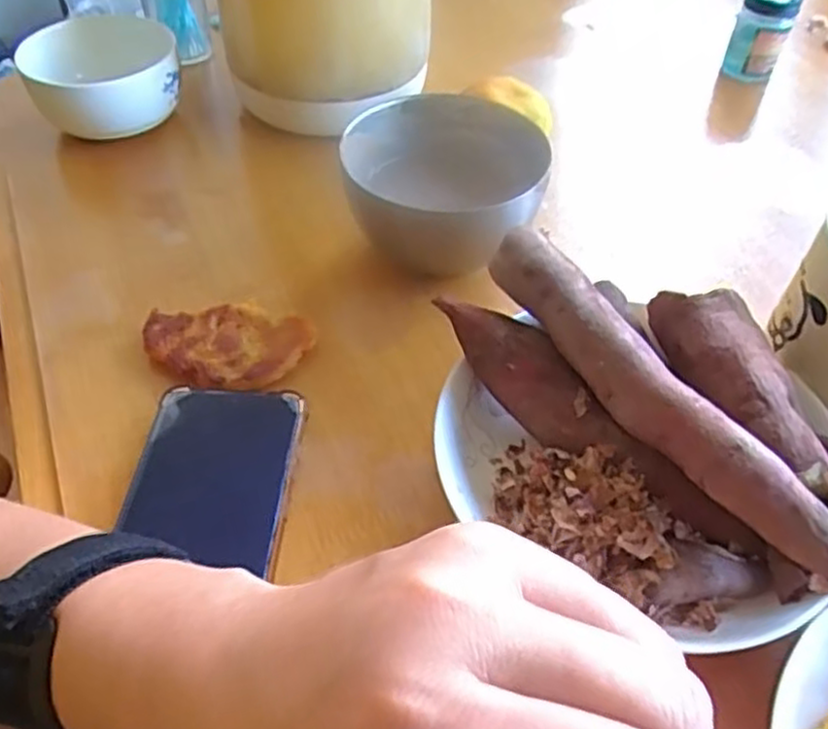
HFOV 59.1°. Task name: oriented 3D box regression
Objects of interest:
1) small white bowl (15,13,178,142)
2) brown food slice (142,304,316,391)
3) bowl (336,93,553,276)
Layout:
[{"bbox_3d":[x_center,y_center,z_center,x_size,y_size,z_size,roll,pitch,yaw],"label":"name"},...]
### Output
[{"bbox_3d":[-0.218,-0.195,0.520,0.098,0.063,0.097,1,49,-1],"label":"small white bowl"},{"bbox_3d":[-0.100,-0.010,0.384,0.086,0.008,0.055,9,49,6],"label":"brown food slice"},{"bbox_3d":[0.022,-0.099,0.427,0.111,0.068,0.119,1,49,-1],"label":"bowl"}]

